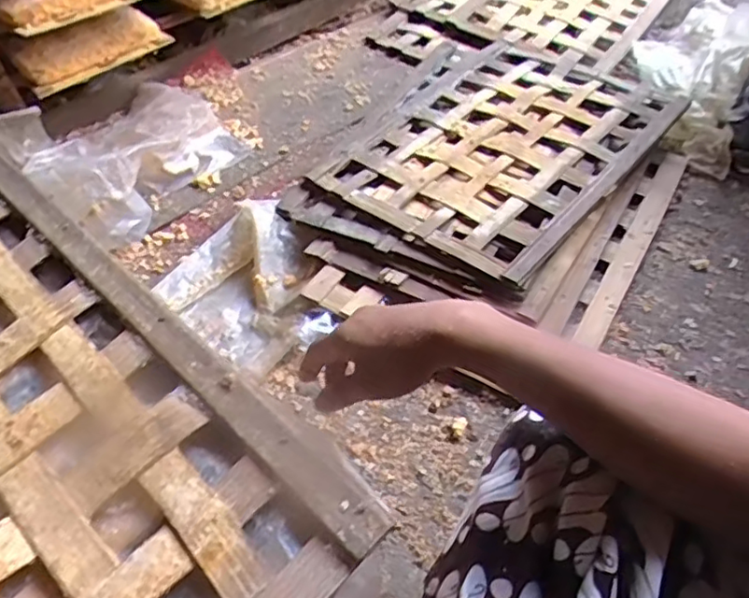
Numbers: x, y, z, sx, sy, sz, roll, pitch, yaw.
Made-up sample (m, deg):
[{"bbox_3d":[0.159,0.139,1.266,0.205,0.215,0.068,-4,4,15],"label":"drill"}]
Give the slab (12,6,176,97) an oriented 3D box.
[{"bbox_3d":[-0.437,-0.392,0.950,0.224,0.049,0.091,-37,55,-28],"label":"slab"}]

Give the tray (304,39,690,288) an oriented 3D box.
[{"bbox_3d":[0.202,-0.264,0.950,0.400,0.027,0.562,28,52,29],"label":"tray"}]

